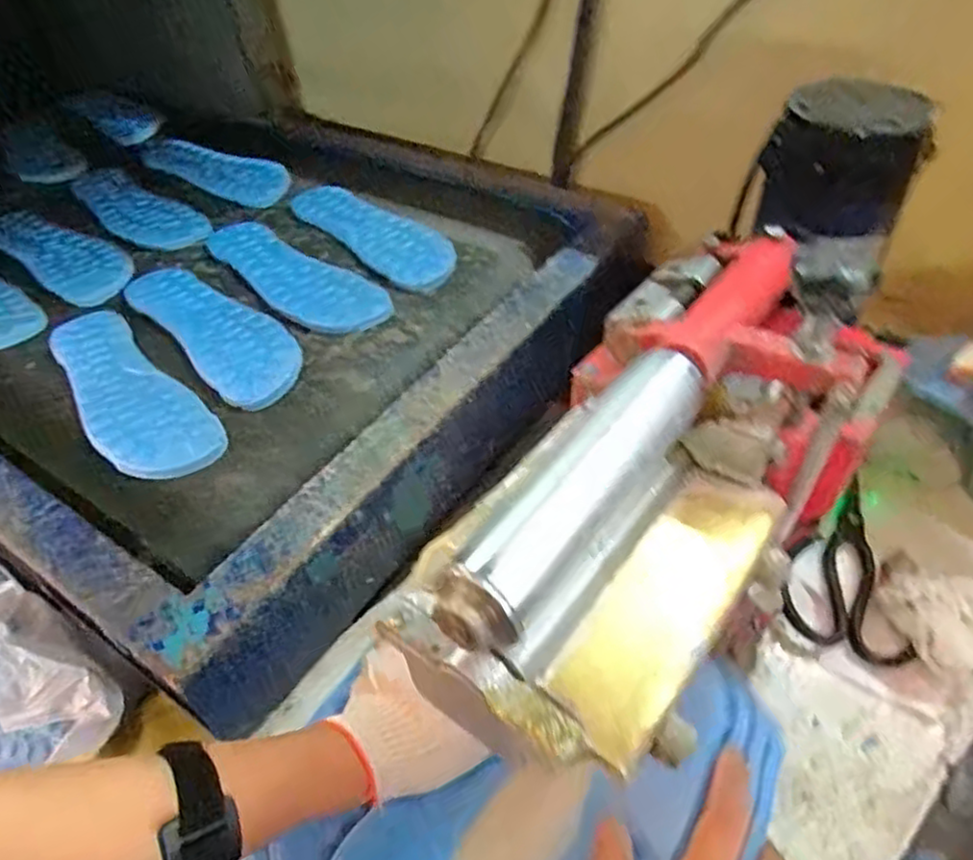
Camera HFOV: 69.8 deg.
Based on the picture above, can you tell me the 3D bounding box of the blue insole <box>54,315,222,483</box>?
[{"bbox_3d":[-0.296,-0.034,0.563,0.077,0.010,0.233,-36,53,-26],"label":"blue insole"}]

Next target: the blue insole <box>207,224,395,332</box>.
[{"bbox_3d":[-0.194,-0.156,0.679,0.083,0.010,0.254,-35,53,-26],"label":"blue insole"}]

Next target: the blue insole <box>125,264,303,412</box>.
[{"bbox_3d":[-0.245,-0.095,0.618,0.074,0.012,0.237,-36,53,-27],"label":"blue insole"}]

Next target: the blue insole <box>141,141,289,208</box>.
[{"bbox_3d":[-0.333,-0.322,0.863,0.212,0.015,0.060,23,71,16],"label":"blue insole"}]

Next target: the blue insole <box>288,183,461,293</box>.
[{"bbox_3d":[-0.115,-0.208,0.720,0.078,0.023,0.241,-31,51,-23],"label":"blue insole"}]

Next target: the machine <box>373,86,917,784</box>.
[{"bbox_3d":[0.143,-0.064,0.366,0.137,0.129,0.474,23,52,25],"label":"machine"}]

